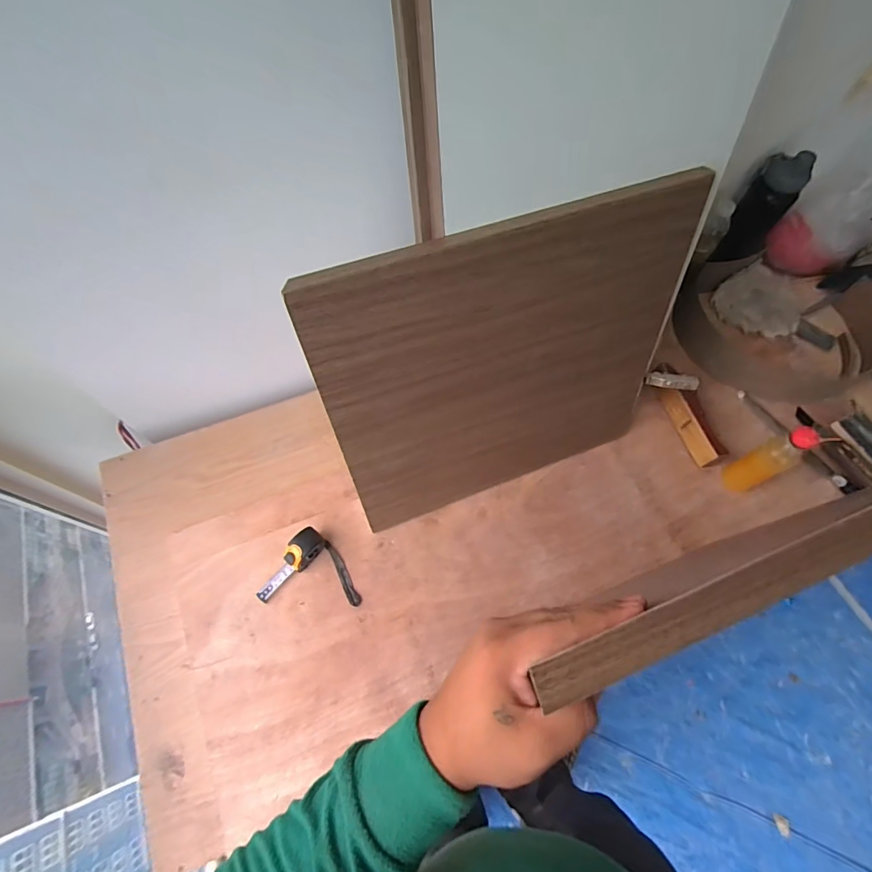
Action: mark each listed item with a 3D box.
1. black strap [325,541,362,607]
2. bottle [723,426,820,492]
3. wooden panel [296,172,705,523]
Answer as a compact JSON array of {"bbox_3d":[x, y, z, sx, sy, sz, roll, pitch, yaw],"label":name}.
[{"bbox_3d":[-0.144,0.211,0.702,0.018,0.009,0.105,-27,68,-13],"label":"black strap"},{"bbox_3d":[0.514,0.040,0.708,0.045,0.153,0.047,0,65,0],"label":"bottle"},{"bbox_3d":[0.101,-0.066,0.609,0.465,0.433,0.019,-19,52,-10],"label":"wooden panel"}]

